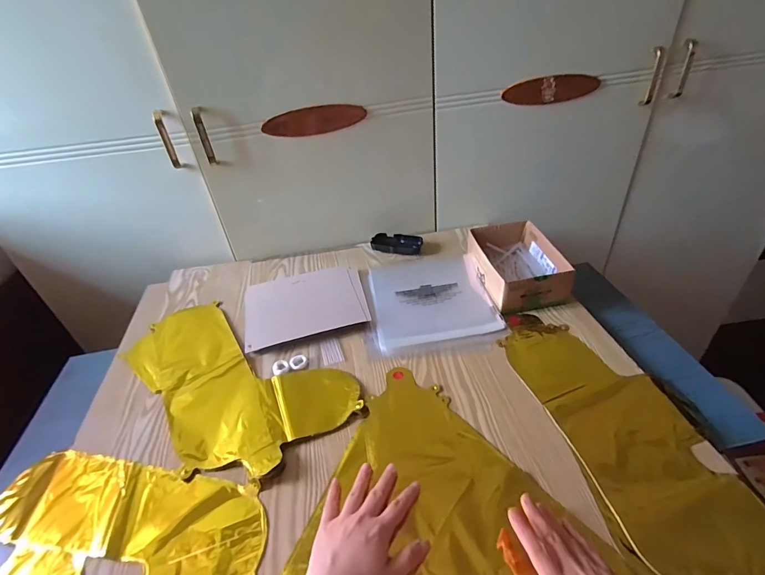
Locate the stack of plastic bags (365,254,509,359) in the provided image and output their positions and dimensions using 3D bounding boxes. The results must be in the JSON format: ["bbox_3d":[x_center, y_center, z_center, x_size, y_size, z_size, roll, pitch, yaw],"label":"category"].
[{"bbox_3d":[0.084,0.015,0.709,0.211,0.013,0.252,-4,38,3],"label":"stack of plastic bags"}]

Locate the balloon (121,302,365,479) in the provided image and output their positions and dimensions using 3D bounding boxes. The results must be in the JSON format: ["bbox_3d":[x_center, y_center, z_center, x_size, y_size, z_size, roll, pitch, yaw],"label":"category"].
[{"bbox_3d":[-0.234,0.123,0.614,0.224,0.015,0.387,-32,45,-29],"label":"balloon"}]

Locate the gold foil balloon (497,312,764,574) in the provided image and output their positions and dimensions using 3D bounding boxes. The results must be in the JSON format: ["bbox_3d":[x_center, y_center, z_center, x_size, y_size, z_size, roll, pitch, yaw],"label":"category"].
[{"bbox_3d":[0.311,0.168,0.488,0.193,0.006,0.408,-11,38,-5],"label":"gold foil balloon"}]

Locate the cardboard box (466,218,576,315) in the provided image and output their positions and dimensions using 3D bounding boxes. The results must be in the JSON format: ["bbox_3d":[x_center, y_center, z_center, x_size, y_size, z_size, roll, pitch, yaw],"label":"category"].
[{"bbox_3d":[0.238,-0.042,0.711,0.128,0.064,0.185,-10,38,-5],"label":"cardboard box"}]

